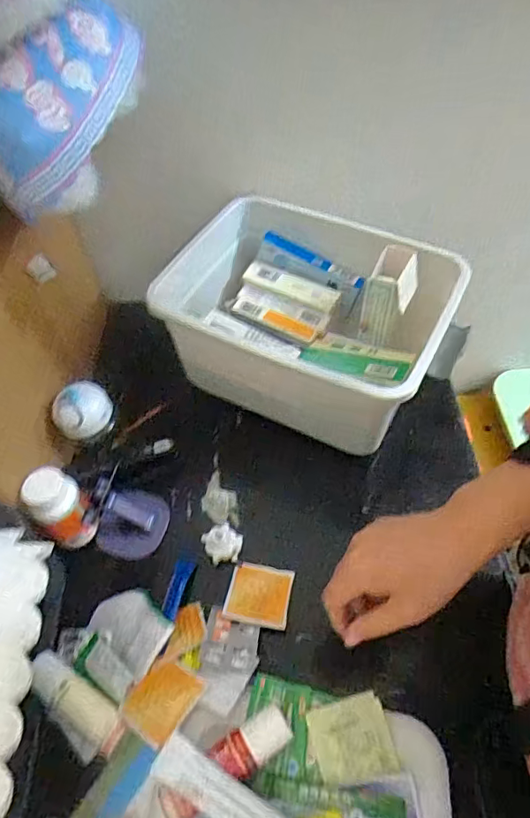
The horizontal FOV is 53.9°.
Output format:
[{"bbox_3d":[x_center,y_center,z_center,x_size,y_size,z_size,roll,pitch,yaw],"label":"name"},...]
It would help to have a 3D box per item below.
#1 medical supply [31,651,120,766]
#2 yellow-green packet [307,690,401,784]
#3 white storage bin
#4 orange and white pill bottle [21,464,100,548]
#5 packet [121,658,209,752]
[{"bbox_3d":[-0.186,0.279,0.501,0.102,0.032,0.049,43,66,13],"label":"medical supply"},{"bbox_3d":[0.077,0.289,0.457,0.065,0.006,0.060,-14,55,-7],"label":"yellow-green packet"},{"bbox_3d":[0.055,-0.111,0.679,0.316,0.167,0.254,23,59,17],"label":"white storage bin"},{"bbox_3d":[-0.226,0.107,0.579,0.050,0.100,0.056,-20,56,-11],"label":"orange and white pill bottle"},{"bbox_3d":[-0.095,0.268,0.482,0.059,0.004,0.064,16,47,34],"label":"packet"}]

